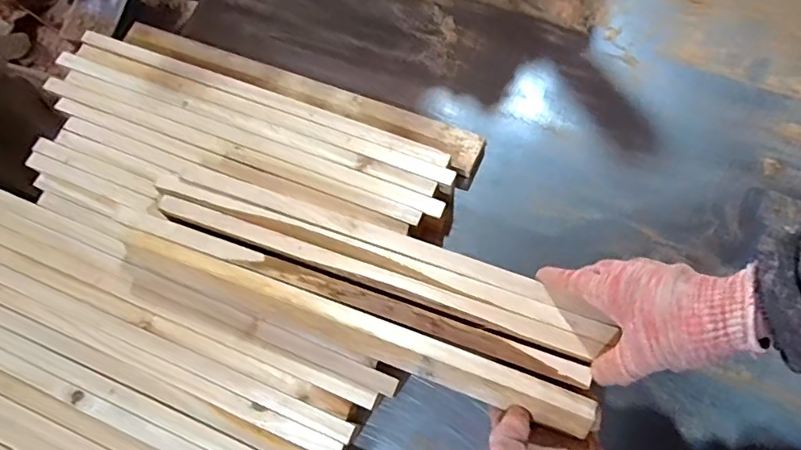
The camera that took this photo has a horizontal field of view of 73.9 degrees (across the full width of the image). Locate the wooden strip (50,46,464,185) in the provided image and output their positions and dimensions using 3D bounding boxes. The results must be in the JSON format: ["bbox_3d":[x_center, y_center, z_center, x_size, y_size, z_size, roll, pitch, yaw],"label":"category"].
[{"bbox_3d":[-0.179,-0.134,0.619,0.501,0.011,0.032,20,74,9],"label":"wooden strip"}]

